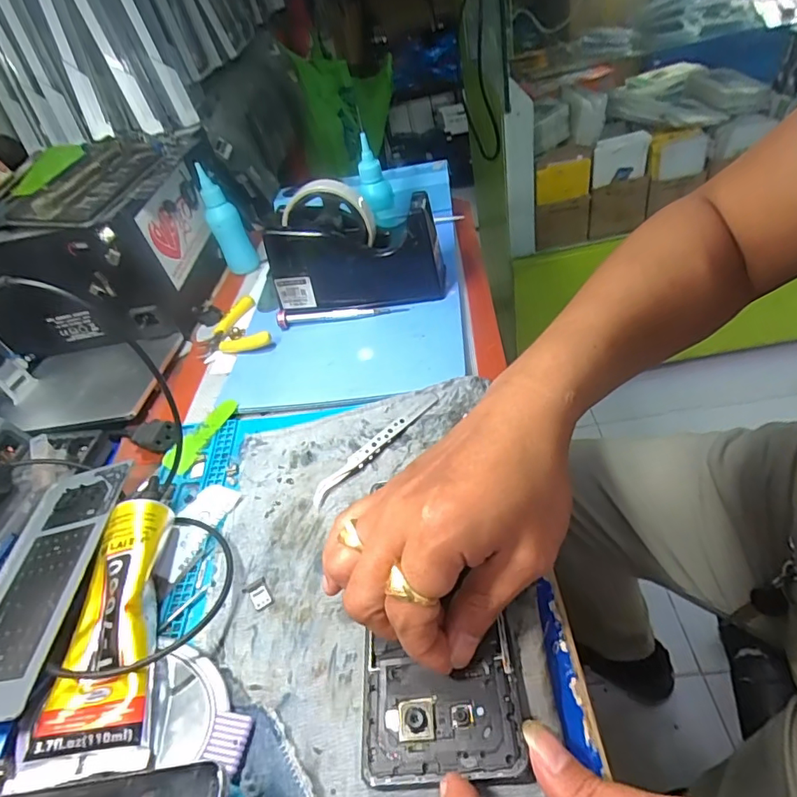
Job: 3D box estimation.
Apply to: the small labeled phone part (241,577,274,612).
[{"bbox_3d":[-0.083,0.116,0.300,0.013,0.004,0.019,-34,46,-18],"label":"small labeled phone part"}]

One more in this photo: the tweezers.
[{"bbox_3d":[-0.016,0.032,0.358,0.117,0.010,0.010,-40,48,-23],"label":"tweezers"}]

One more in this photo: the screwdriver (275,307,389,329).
[{"bbox_3d":[-0.062,-0.079,0.477,0.104,0.013,0.012,-11,44,6],"label":"screwdriver"}]

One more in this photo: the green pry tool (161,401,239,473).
[{"bbox_3d":[-0.151,0.028,0.394,0.023,0.004,0.070,26,57,20],"label":"green pry tool"}]

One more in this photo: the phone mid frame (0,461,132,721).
[{"bbox_3d":[-0.221,0.107,0.308,0.079,0.004,0.159,-17,43,12],"label":"phone mid frame"}]

